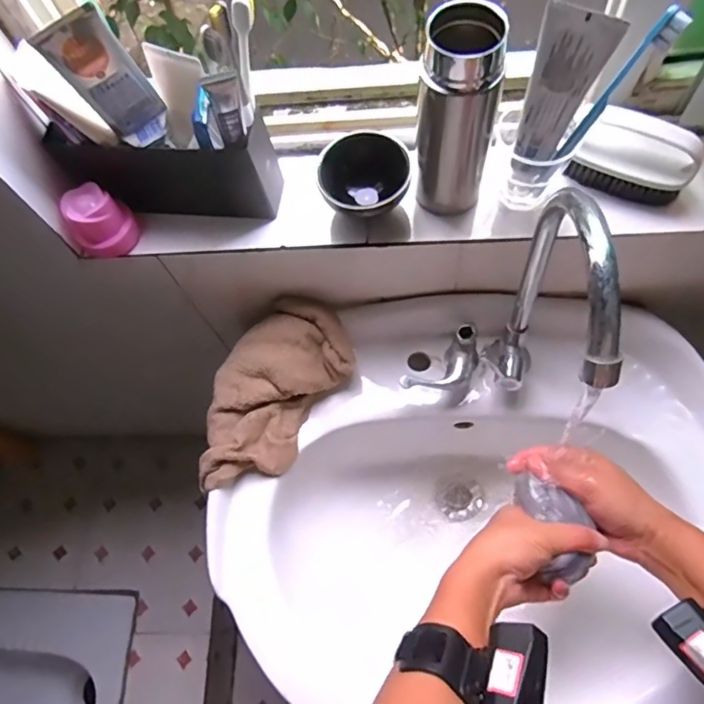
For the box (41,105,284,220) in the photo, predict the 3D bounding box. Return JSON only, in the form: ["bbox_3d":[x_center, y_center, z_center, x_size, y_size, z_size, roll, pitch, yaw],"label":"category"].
[{"bbox_3d":[-0.170,-0.177,0.516,0.197,0.097,0.052,5,68,8],"label":"box"}]

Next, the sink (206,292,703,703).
[{"bbox_3d":[0.129,0.169,0.602,0.534,0.189,0.414,-4,67,4],"label":"sink"}]

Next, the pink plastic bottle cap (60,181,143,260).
[{"bbox_3d":[-0.242,-0.124,0.519,0.059,0.056,0.048,-32,68,-8],"label":"pink plastic bottle cap"}]

